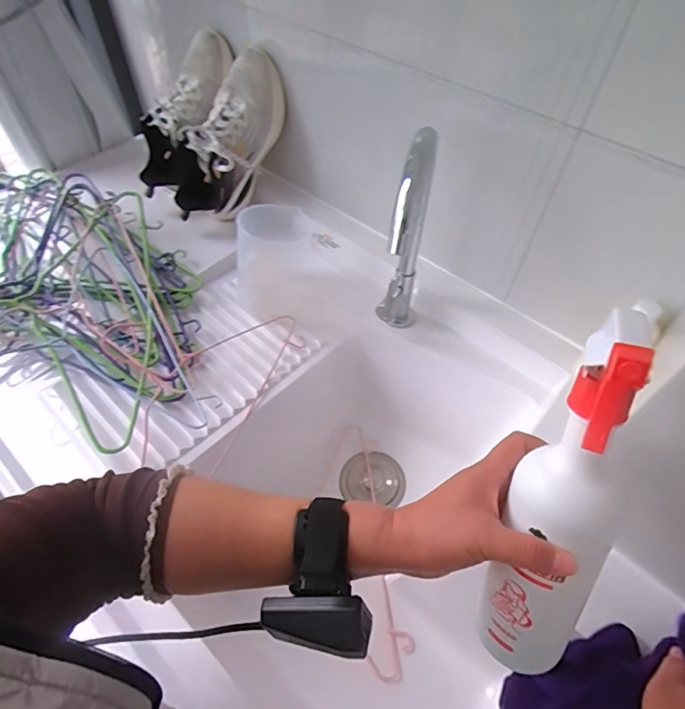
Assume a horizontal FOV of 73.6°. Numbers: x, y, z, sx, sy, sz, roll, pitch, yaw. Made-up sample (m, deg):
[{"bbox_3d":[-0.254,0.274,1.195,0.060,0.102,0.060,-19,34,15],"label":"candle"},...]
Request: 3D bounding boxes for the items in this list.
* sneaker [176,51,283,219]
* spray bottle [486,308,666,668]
[{"bbox_3d":[-0.185,-0.350,0.768,0.104,0.283,0.133,44,24,27],"label":"sneaker"},{"bbox_3d":[0.128,0.094,0.279,0.054,0.274,0.062,-6,31,-6],"label":"spray bottle"}]

